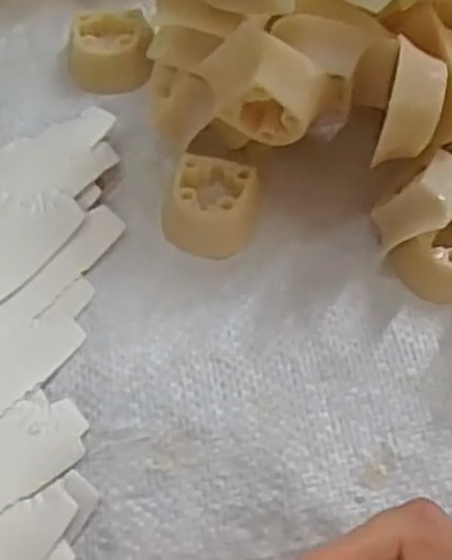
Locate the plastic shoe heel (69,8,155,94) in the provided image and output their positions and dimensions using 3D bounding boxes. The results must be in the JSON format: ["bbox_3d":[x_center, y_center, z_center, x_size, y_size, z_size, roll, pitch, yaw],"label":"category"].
[{"bbox_3d":[-0.050,-0.102,0.341,0.036,0.016,0.039,2,61,2],"label":"plastic shoe heel"}]

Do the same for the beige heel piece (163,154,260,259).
[{"bbox_3d":[-0.005,-0.029,0.302,0.034,0.016,0.037,0,61,1],"label":"beige heel piece"}]

